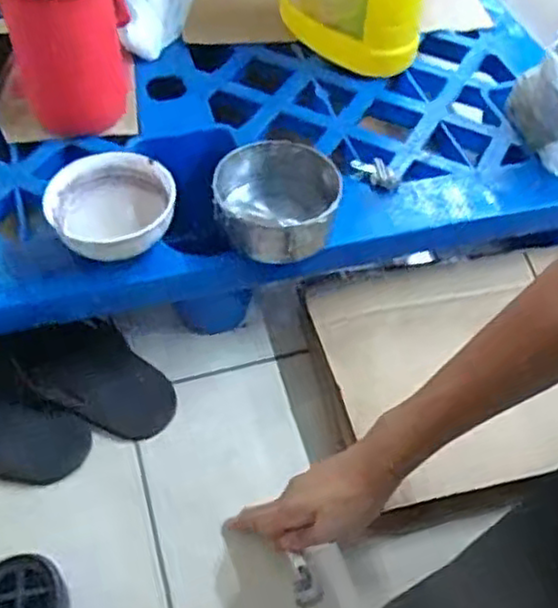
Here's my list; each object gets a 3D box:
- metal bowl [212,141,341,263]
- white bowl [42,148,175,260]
[{"bbox_3d":[-0.004,-0.096,0.690,0.112,0.064,0.126,-9,52,-10],"label":"metal bowl"},{"bbox_3d":[-0.151,-0.090,0.654,0.105,0.038,0.111,1,51,-2],"label":"white bowl"}]

